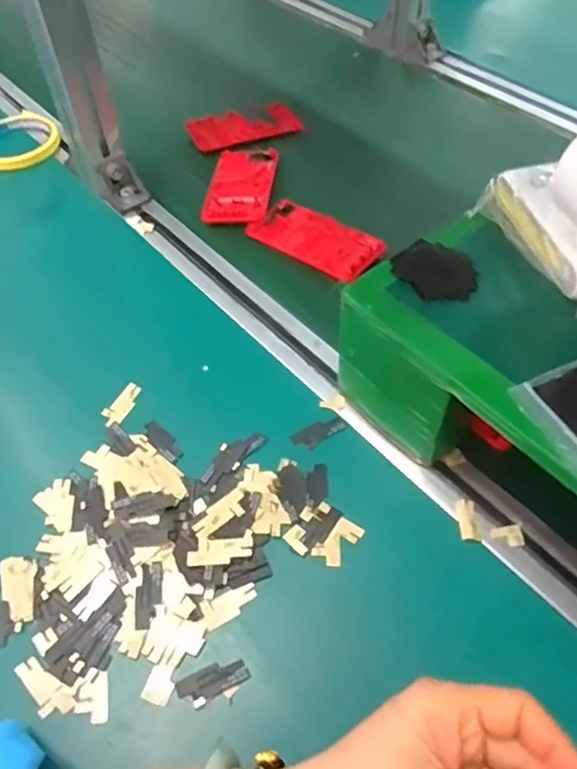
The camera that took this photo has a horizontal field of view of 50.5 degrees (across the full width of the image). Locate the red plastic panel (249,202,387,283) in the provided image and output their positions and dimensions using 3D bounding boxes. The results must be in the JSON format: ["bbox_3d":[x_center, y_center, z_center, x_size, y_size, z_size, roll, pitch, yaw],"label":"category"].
[{"bbox_3d":[0.027,-0.133,0.562,0.118,0.006,0.066,32,58,24],"label":"red plastic panel"}]

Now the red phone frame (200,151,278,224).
[{"bbox_3d":[-0.047,-0.199,0.610,0.062,0.012,0.114,5,52,6],"label":"red phone frame"}]

